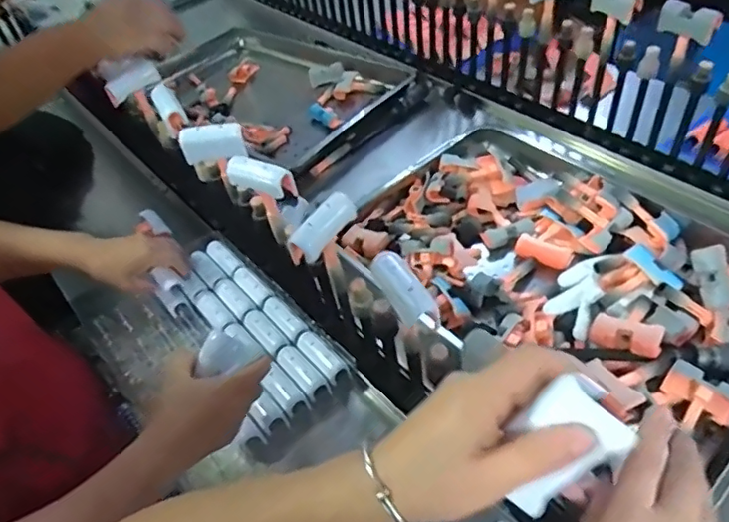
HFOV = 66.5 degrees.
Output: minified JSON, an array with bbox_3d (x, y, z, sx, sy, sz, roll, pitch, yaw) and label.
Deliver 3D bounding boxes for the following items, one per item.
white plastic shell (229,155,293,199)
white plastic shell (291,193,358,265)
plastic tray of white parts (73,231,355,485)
[{"bbox_3d":[-0.111,-0.089,0.603,0.073,0.045,0.026,19,50,22],"label":"white plastic shell"},{"bbox_3d":[-0.040,-0.035,0.533,0.070,0.034,0.022,-45,34,-10],"label":"white plastic shell"},{"bbox_3d":[-0.188,0.115,0.712,0.321,0.050,0.231,34,57,32],"label":"plastic tray of white parts"}]

